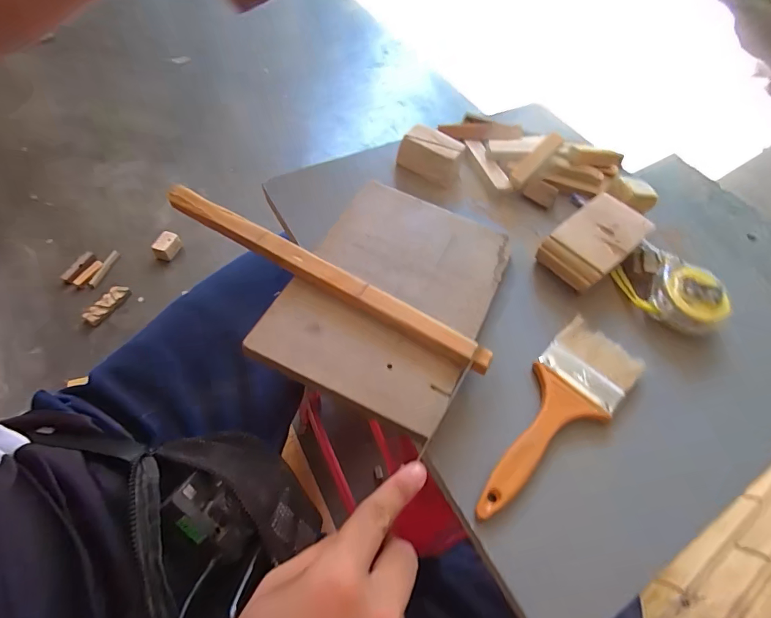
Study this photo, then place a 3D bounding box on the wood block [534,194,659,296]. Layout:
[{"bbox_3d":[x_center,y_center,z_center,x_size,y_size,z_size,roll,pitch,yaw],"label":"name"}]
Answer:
[{"bbox_3d":[0.199,-0.064,0.396,0.096,0.031,0.060,-36,67,-24],"label":"wood block"}]

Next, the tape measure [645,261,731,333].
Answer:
[{"bbox_3d":[0.273,-0.008,0.376,0.060,0.027,0.060,33,61,16],"label":"tape measure"}]

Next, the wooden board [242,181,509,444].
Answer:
[{"bbox_3d":[0.009,-0.018,0.357,0.156,0.014,0.215,25,59,11],"label":"wooden board"}]

